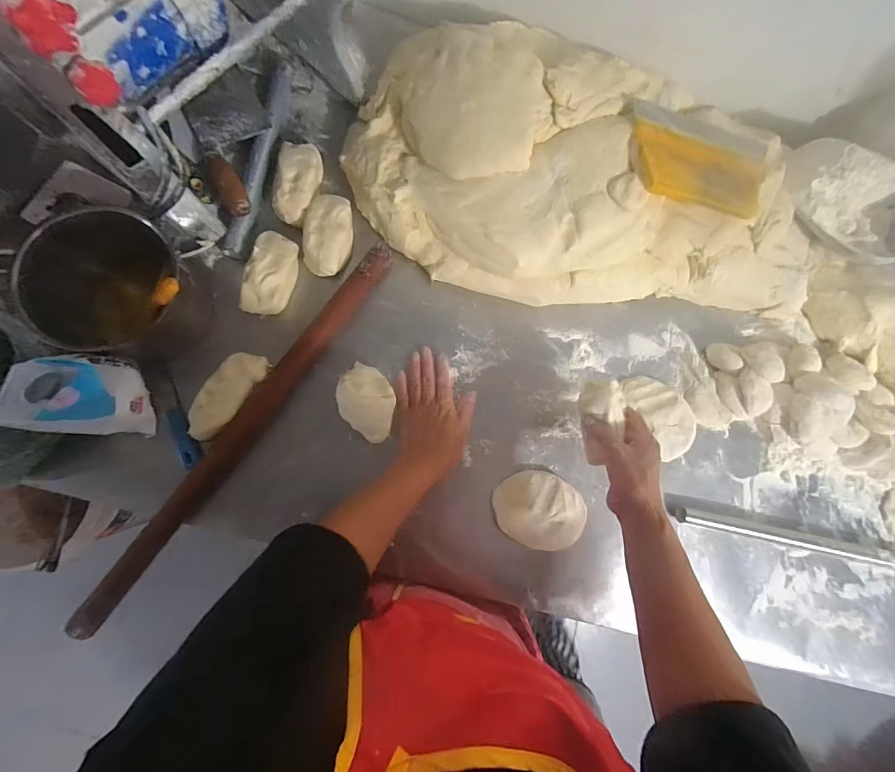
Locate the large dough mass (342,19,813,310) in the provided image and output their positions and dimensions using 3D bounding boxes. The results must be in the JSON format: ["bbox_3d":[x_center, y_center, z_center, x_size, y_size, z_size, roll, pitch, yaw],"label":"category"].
[{"bbox_3d":[0.186,-0.287,0.527,0.642,0.114,0.337,4,83,-5],"label":"large dough mass"}]

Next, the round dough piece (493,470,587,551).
[{"bbox_3d":[0.124,0.164,0.524,0.120,0.027,0.095,14,82,-4],"label":"round dough piece"}]

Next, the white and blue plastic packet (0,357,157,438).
[{"bbox_3d":[-0.394,0.009,0.426,0.094,0.114,0.084,2,83,-5],"label":"white and blue plastic packet"}]

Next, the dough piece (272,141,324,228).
[{"bbox_3d":[-0.200,-0.274,0.530,0.049,0.032,0.118,6,82,-5],"label":"dough piece"}]

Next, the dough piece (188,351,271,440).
[{"bbox_3d":[-0.274,0.011,0.489,0.046,0.030,0.121,33,81,-1],"label":"dough piece"}]

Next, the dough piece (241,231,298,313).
[{"bbox_3d":[-0.232,-0.146,0.520,0.050,0.030,0.107,14,82,-4],"label":"dough piece"}]

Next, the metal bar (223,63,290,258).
[{"bbox_3d":[-0.256,-0.310,0.543,0.027,0.027,0.280,12,82,-4],"label":"metal bar"}]

